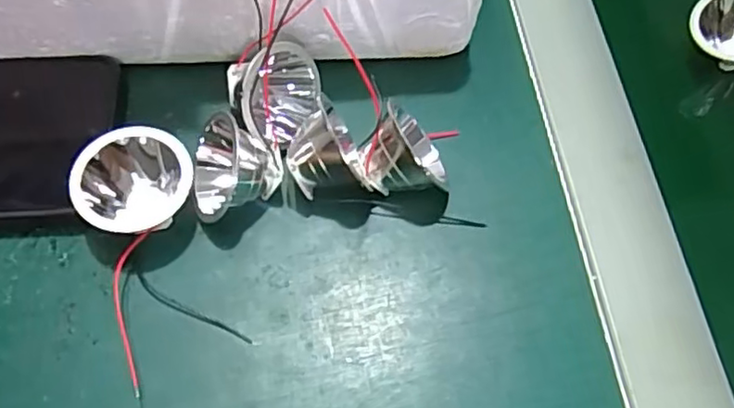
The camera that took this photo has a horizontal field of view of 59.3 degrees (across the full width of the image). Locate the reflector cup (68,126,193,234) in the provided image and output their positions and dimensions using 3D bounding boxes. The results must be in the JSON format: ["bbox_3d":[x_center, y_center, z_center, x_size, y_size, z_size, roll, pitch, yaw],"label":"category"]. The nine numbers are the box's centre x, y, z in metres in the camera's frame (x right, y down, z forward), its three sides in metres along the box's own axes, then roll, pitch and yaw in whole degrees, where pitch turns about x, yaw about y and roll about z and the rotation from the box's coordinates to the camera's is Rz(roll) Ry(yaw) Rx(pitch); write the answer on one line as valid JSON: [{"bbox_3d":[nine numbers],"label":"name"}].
[{"bbox_3d":[-0.094,-0.009,0.260,0.046,0.032,0.040,-31,78,-21],"label":"reflector cup"}]

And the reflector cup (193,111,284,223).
[{"bbox_3d":[-0.053,-0.014,0.261,0.036,0.037,0.034,1,65,-3],"label":"reflector cup"}]

